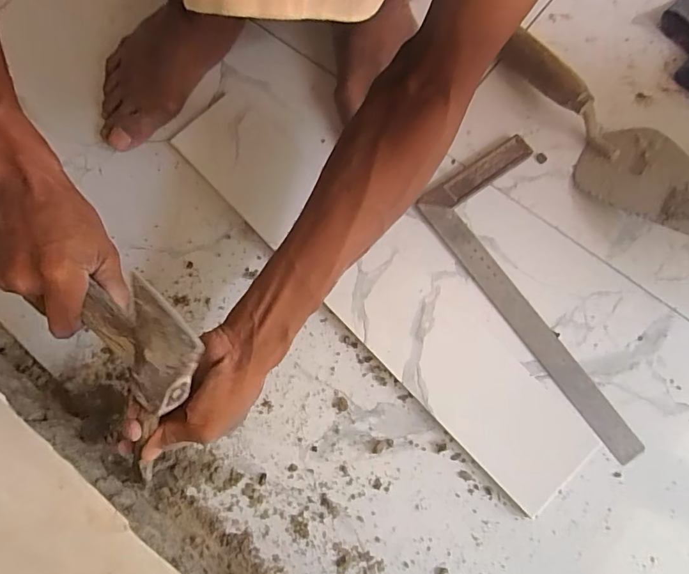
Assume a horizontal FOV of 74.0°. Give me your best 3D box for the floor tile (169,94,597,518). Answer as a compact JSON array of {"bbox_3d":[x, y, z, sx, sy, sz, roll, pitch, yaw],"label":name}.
[{"bbox_3d":[0.030,-0.022,0.448,0.125,0.014,0.497,-42,79,-8],"label":"floor tile"}]

